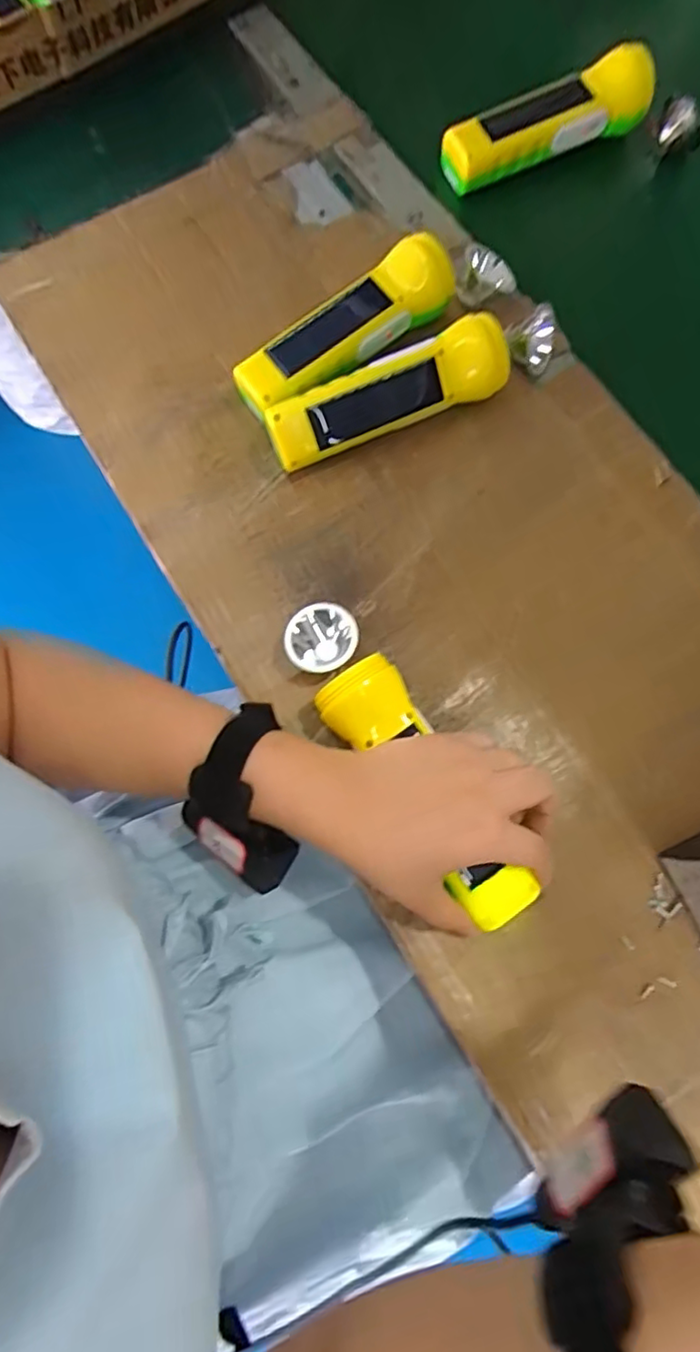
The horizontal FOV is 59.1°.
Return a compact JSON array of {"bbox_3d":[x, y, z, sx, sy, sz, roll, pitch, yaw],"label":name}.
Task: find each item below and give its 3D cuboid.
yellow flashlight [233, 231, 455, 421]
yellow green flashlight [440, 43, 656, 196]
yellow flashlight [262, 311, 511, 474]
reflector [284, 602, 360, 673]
[{"bbox_3d":[-0.002,-0.240,0.431,0.164,0.048,0.047,-38,78,-10],"label":"yellow flashlight"},{"bbox_3d":[0.157,-0.445,0.492,0.174,0.042,0.044,-24,76,-6],"label":"yellow green flashlight"},{"bbox_3d":[0.025,-0.190,0.422,0.168,0.050,0.042,-22,76,-6],"label":"yellow flashlight"},{"bbox_3d":[-0.018,-0.023,0.391,0.038,0.024,0.045,30,77,8],"label":"reflector"}]

